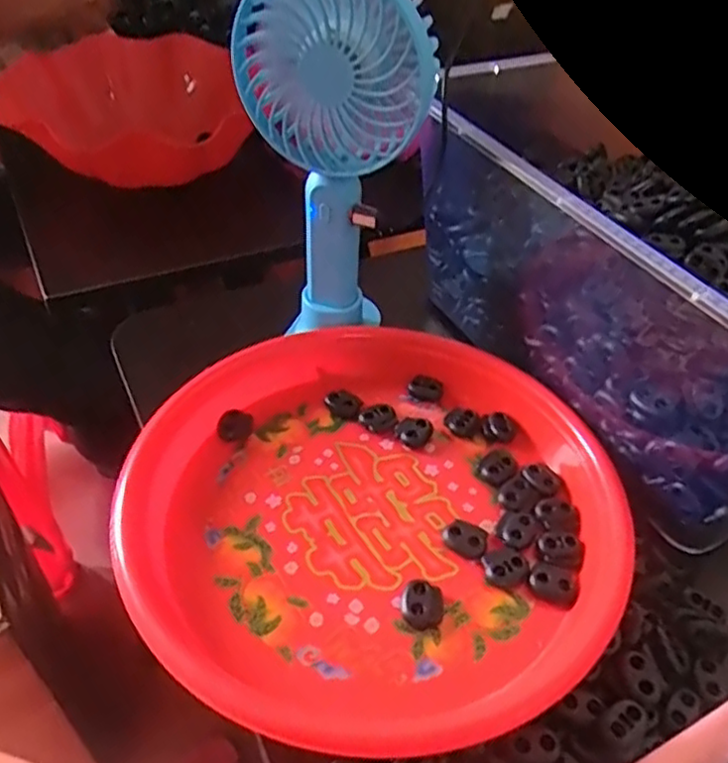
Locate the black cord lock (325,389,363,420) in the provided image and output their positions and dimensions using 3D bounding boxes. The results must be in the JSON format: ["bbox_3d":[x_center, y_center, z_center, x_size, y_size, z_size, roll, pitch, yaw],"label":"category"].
[{"bbox_3d":[-0.012,0.014,0.389,0.021,0.009,0.015,8,45,5],"label":"black cord lock"}]

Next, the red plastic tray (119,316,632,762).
[{"bbox_3d":[0.007,0.056,0.334,0.226,0.032,0.234,4,45,2],"label":"red plastic tray"}]

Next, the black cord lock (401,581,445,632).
[{"bbox_3d":[0.027,0.101,0.302,0.019,0.009,0.021,3,45,0],"label":"black cord lock"}]

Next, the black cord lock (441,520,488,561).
[{"bbox_3d":[0.049,0.077,0.327,0.021,0.008,0.015,15,46,12],"label":"black cord lock"}]

